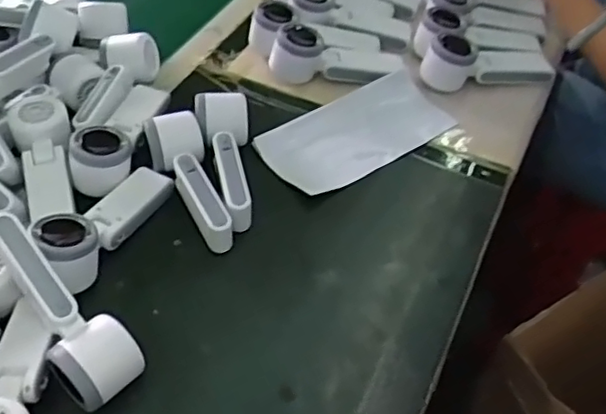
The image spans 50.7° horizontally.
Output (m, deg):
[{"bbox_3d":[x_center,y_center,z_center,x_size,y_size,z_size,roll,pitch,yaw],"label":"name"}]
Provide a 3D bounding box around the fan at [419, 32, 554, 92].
[{"bbox_3d":[0.234,-0.172,0.805,0.185,0.064,0.071,-5,49,-33],"label":"fan"}]

